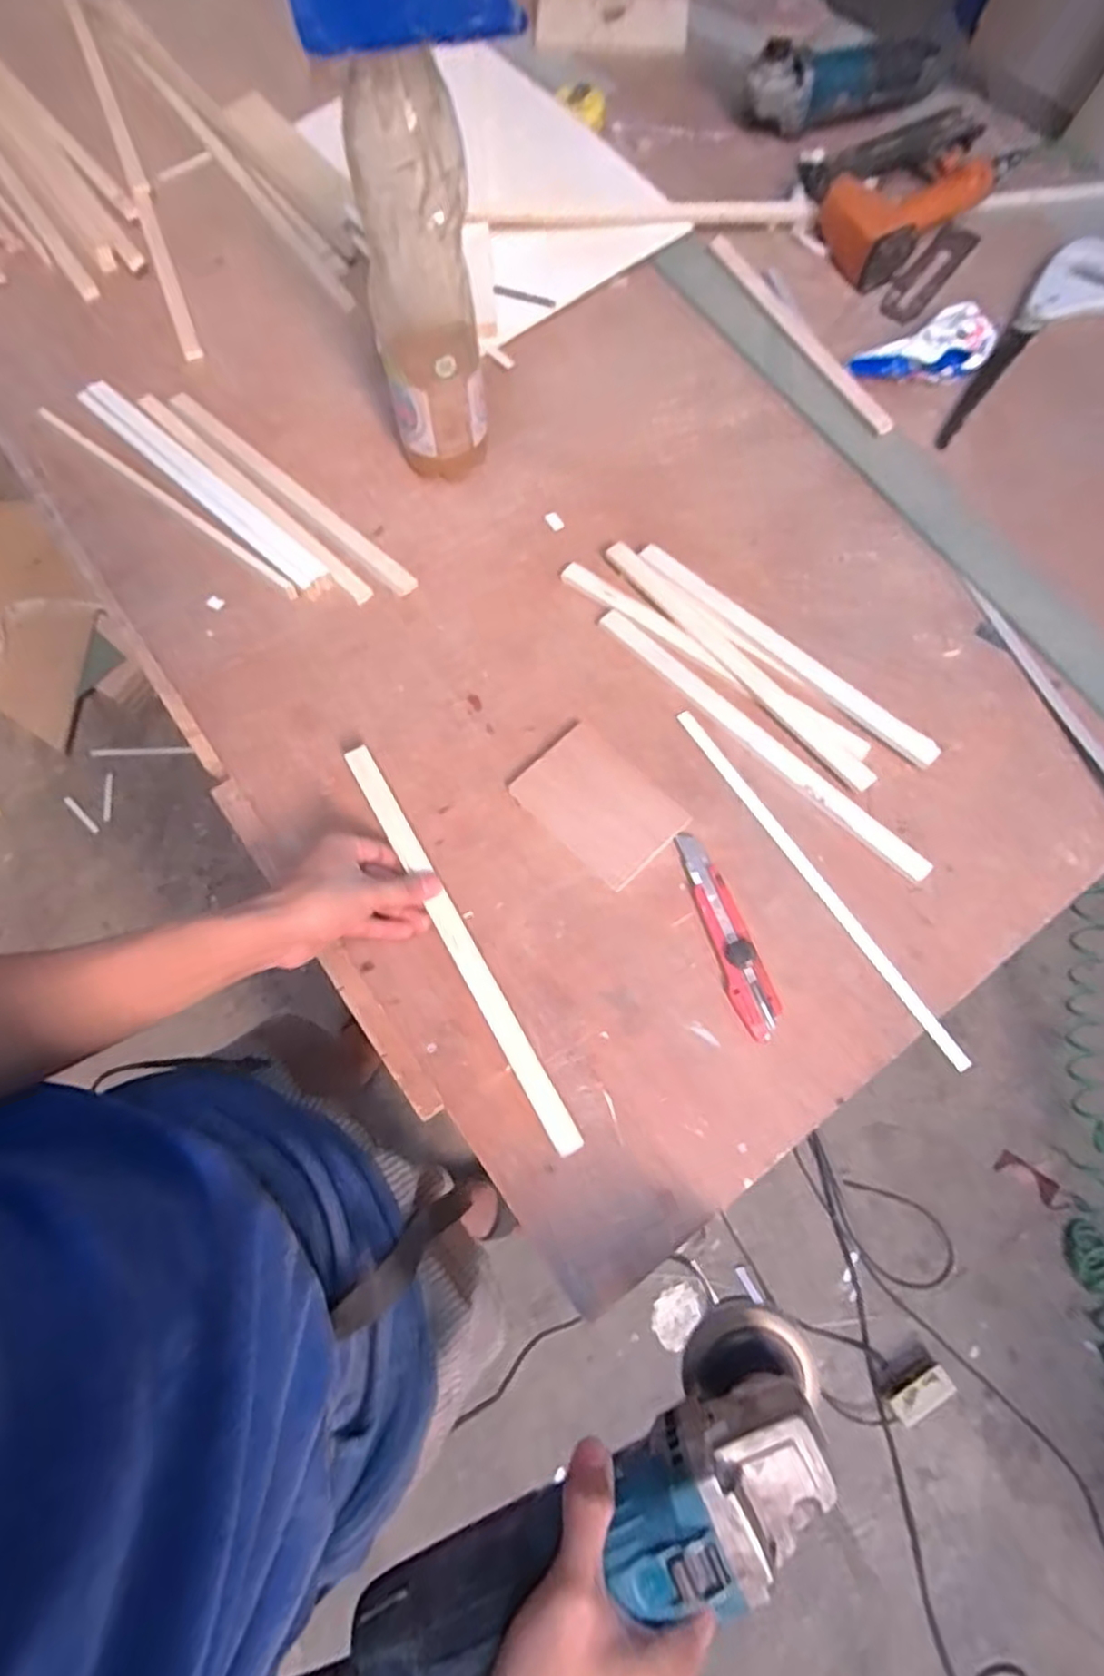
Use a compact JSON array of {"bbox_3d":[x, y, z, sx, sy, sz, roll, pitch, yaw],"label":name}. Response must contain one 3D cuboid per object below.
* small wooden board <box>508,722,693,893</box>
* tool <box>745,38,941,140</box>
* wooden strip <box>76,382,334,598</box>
[{"bbox_3d":[0.040,-0.027,0.600,0.127,0.010,0.090,42,77,13],"label":"small wooden board"},{"bbox_3d":[0.363,-0.909,0.850,0.256,0.067,0.068,-19,73,-5],"label":"tool"},{"bbox_3d":[-0.345,-0.348,0.710,0.365,0.015,0.034,41,76,13],"label":"wooden strip"}]

